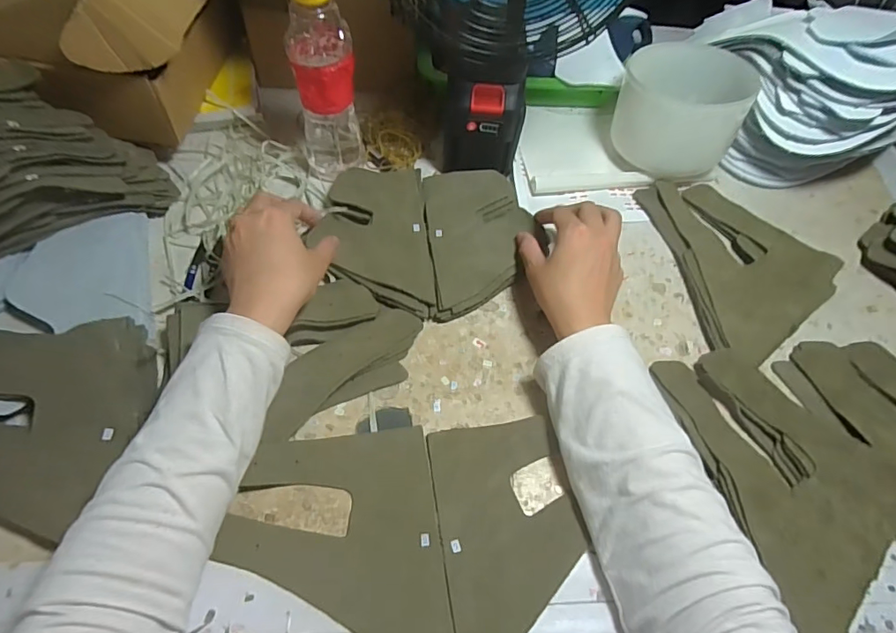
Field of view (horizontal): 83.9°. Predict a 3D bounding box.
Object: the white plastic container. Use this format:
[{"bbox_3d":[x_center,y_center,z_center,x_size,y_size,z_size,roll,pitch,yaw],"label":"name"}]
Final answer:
[{"bbox_3d":[0.235,-0.206,0.517,0.125,0.105,0.097,20,59,10],"label":"white plastic container"}]

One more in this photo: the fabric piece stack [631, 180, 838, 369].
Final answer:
[{"bbox_3d":[0.282,-0.053,0.475,0.133,0.027,0.200,-4,59,-6],"label":"fabric piece stack"}]

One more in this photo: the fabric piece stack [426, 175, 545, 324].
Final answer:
[{"bbox_3d":[0.033,-0.075,0.470,0.103,0.024,0.163,-5,53,-4],"label":"fabric piece stack"}]

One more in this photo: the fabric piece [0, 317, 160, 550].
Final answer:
[{"bbox_3d":[-0.310,0.061,0.352,0.177,0.016,0.142,14,76,2],"label":"fabric piece"}]

